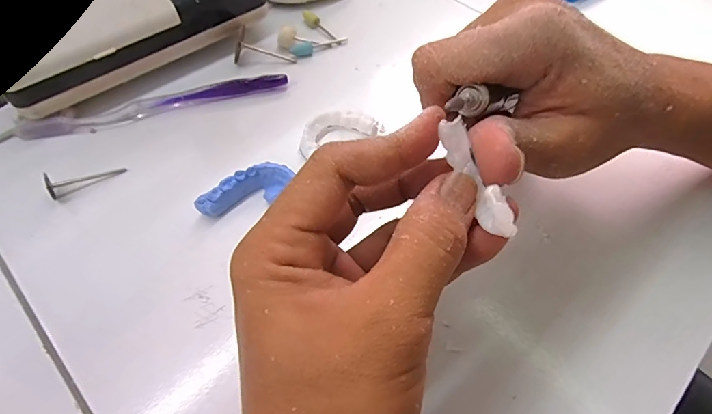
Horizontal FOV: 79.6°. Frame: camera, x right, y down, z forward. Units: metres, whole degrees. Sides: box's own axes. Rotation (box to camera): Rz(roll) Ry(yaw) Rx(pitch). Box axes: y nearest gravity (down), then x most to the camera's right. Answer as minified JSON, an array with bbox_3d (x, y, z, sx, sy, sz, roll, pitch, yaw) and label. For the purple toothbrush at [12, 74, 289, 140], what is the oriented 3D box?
[{"bbox_3d":[-0.142,-0.074,0.307,0.185,0.011,0.011,-14,56,-10],"label":"purple toothbrush"}]

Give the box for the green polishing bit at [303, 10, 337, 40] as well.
[{"bbox_3d":[-0.033,-0.156,0.367,0.010,0.007,0.043,-30,61,-20],"label":"green polishing bit"}]

